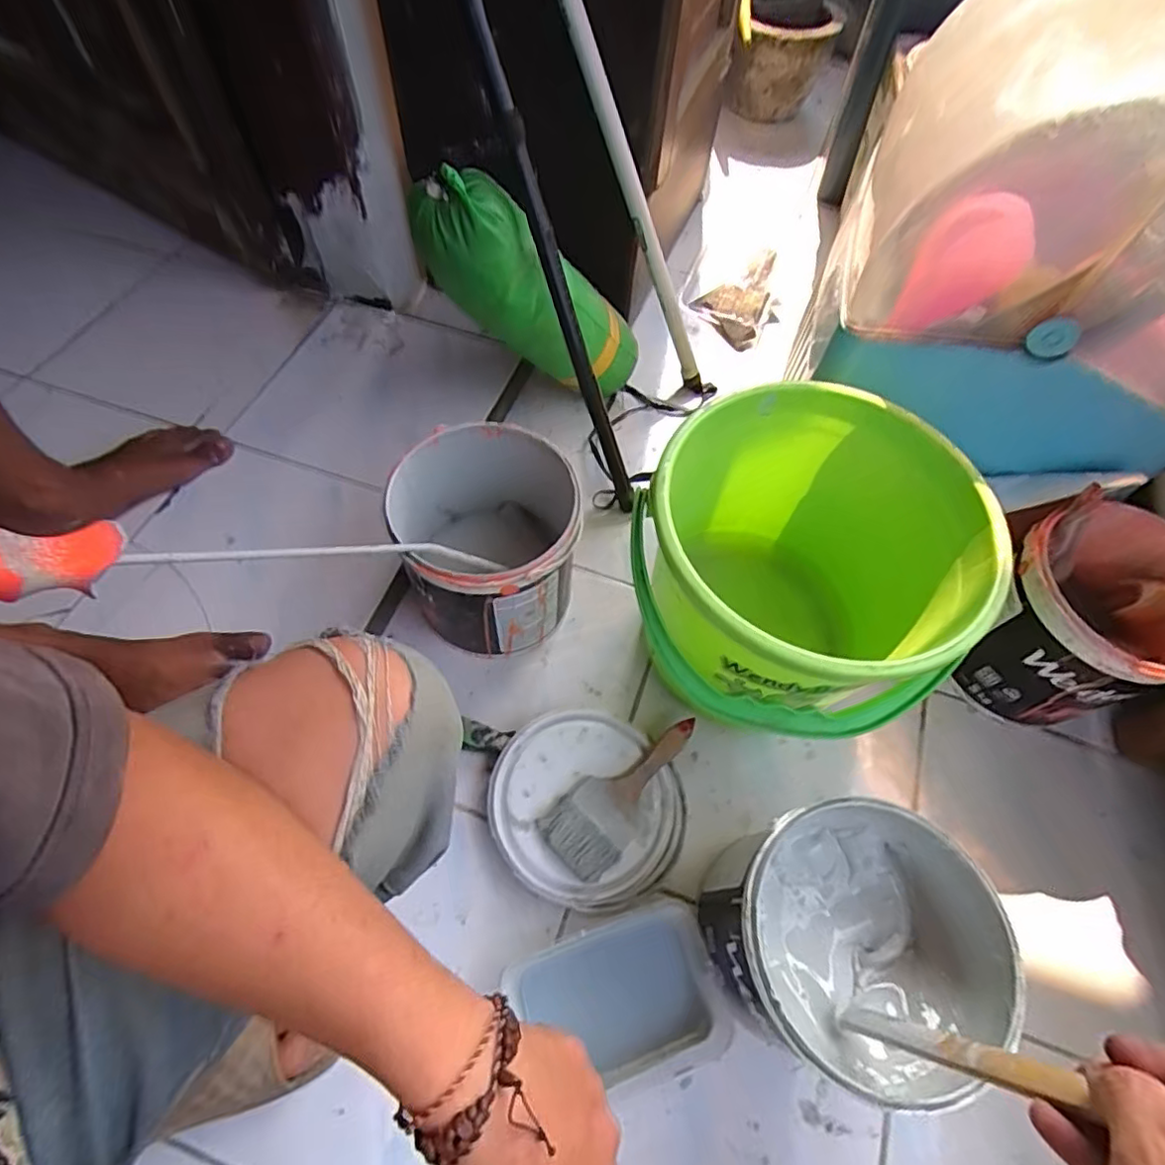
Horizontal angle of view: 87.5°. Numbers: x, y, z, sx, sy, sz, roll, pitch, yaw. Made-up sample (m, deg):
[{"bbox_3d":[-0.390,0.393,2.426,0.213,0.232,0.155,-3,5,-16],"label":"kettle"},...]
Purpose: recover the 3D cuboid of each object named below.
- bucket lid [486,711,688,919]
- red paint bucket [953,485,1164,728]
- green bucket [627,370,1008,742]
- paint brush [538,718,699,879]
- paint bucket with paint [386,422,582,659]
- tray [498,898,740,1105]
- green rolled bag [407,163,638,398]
[{"bbox_3d":[0.004,0.211,0.581,0.170,0.019,0.179,4,62,-7],"label":"bucket lid"},{"bbox_3d":[0.508,0.040,0.635,0.200,0.179,0.176,-31,66,-17],"label":"red paint bucket"},{"bbox_3d":[0.192,0.000,0.590,0.272,0.252,0.279,1,61,-1],"label":"green bucket"},{"bbox_3d":[0.047,0.197,0.583,0.178,0.015,0.072,-35,74,-26],"label":"paint brush"},{"bbox_3d":[-0.095,-0.038,0.637,0.174,0.182,0.187,-17,63,-11],"label":"paint bucket with paint"},{"bbox_3d":[0.029,0.350,0.509,0.165,0.046,0.114,-15,63,-10],"label":"tray"},{"bbox_3d":[-0.049,-0.321,0.706,0.113,0.343,0.099,-32,61,22],"label":"green rolled bag"}]

